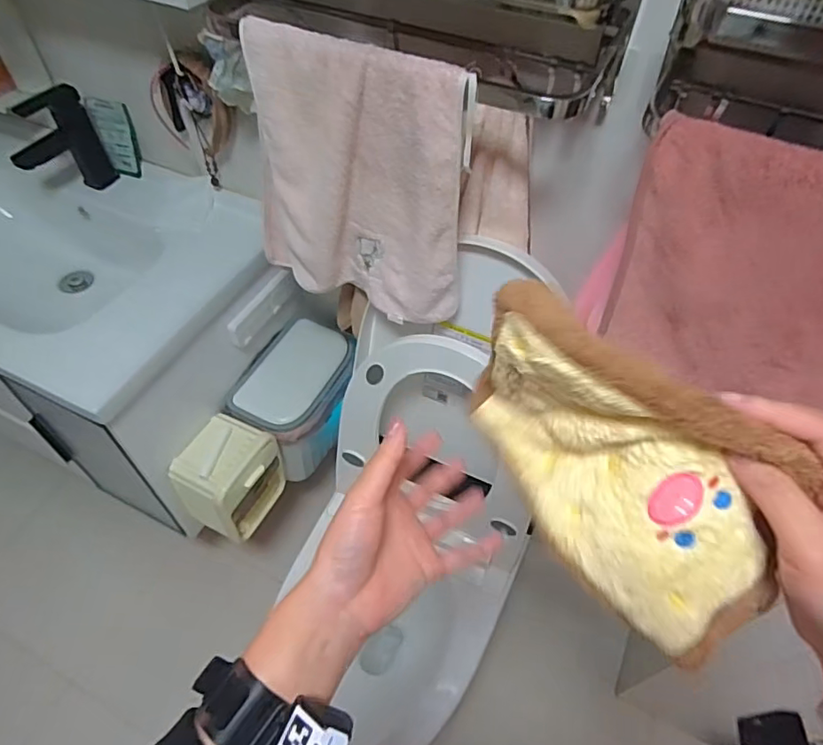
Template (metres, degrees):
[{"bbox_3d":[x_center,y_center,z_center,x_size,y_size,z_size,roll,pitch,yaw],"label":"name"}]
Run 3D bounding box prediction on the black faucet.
[{"bbox_3d":[-0.646,-0.411,1.023,0.153,0.170,0.050,-33,60,-24],"label":"black faucet"}]

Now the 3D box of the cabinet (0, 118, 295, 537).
[{"bbox_3d":[-0.649,-0.139,1.100,0.723,0.440,0.461,24,56,17],"label":"cabinet"}]

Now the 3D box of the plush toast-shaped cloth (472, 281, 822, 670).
[{"bbox_3d":[0.118,0.044,0.301,0.079,0.129,0.180,-22,56,-18],"label":"plush toast-shaped cloth"}]

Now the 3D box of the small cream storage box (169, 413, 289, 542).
[{"bbox_3d":[-0.332,0.203,1.053,0.132,0.198,0.163,22,55,15],"label":"small cream storage box"}]

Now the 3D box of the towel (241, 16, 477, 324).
[{"bbox_3d":[-0.073,-0.224,0.705,0.288,0.340,0.064,27,56,18],"label":"towel"}]

